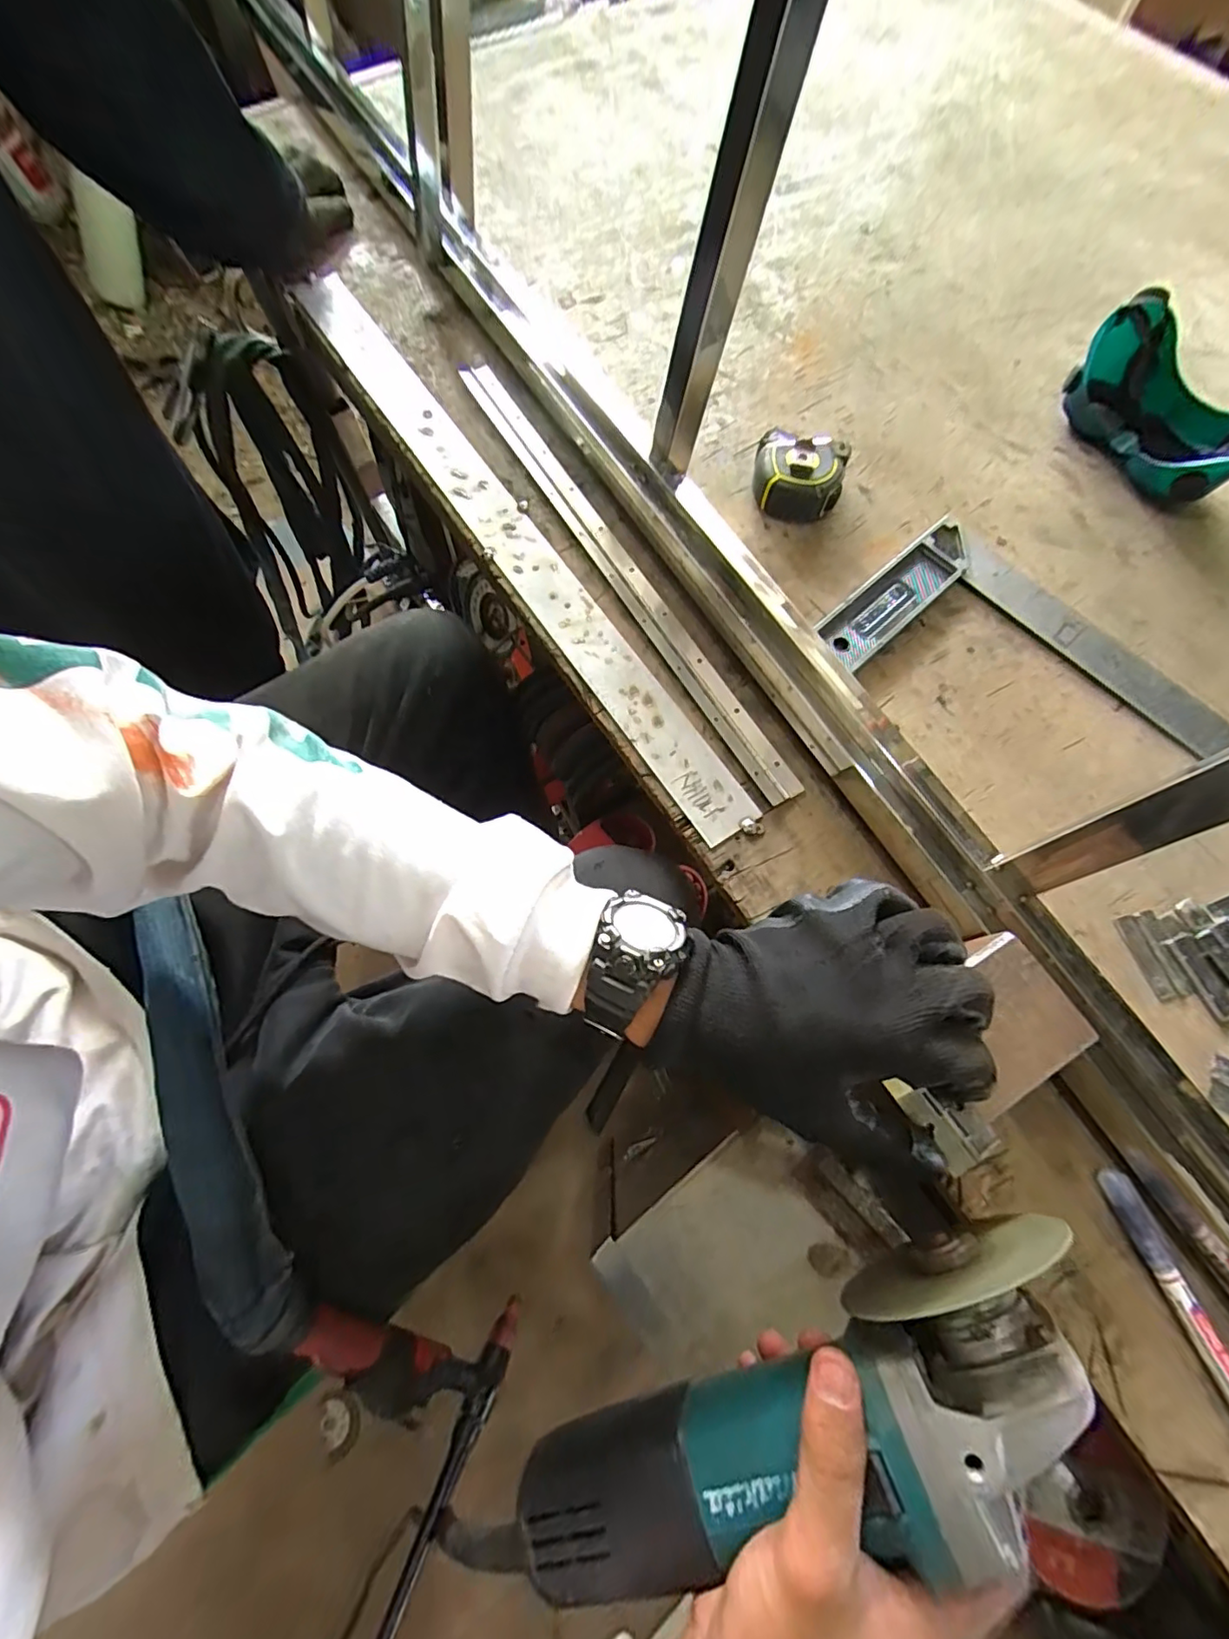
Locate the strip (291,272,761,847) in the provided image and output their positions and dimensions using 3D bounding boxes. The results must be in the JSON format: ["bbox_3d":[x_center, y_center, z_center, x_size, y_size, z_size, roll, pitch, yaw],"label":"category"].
[{"bbox_3d":[-0.104,-0.261,0.474,0.057,0.013,0.643,-32,73,-12],"label":"strip"}]

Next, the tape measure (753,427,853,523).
[{"bbox_3d":[0.154,-0.285,0.477,0.071,0.035,0.060,7,69,2],"label":"tape measure"}]

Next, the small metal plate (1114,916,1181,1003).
[{"bbox_3d":[0.339,0.088,0.362,0.016,0.004,0.053,-14,70,-6],"label":"small metal plate"}]

